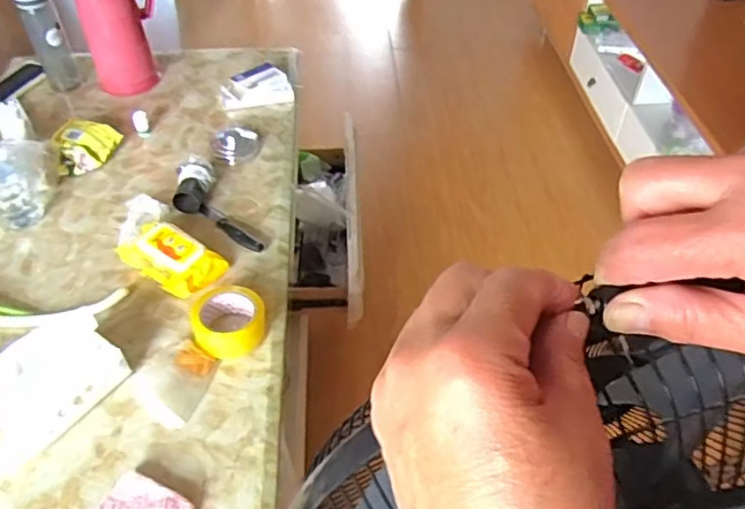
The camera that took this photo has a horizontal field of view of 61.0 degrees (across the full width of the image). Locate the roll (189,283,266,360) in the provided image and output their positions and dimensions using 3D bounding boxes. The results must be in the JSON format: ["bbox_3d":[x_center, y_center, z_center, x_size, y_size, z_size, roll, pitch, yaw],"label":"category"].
[{"bbox_3d":[-0.223,0.103,0.961,0.115,0.051,0.111,0,47,0],"label":"roll"}]

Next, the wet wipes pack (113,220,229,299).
[{"bbox_3d":[-0.342,-0.001,1.047,0.175,0.062,0.096,23,51,20],"label":"wet wipes pack"}]

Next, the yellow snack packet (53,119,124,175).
[{"bbox_3d":[-0.563,-0.209,1.241,0.117,0.055,0.102,3,47,3],"label":"yellow snack packet"}]

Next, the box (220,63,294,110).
[{"bbox_3d":[-0.253,-0.356,1.378,0.154,0.060,0.067,-15,49,-14],"label":"box"}]

